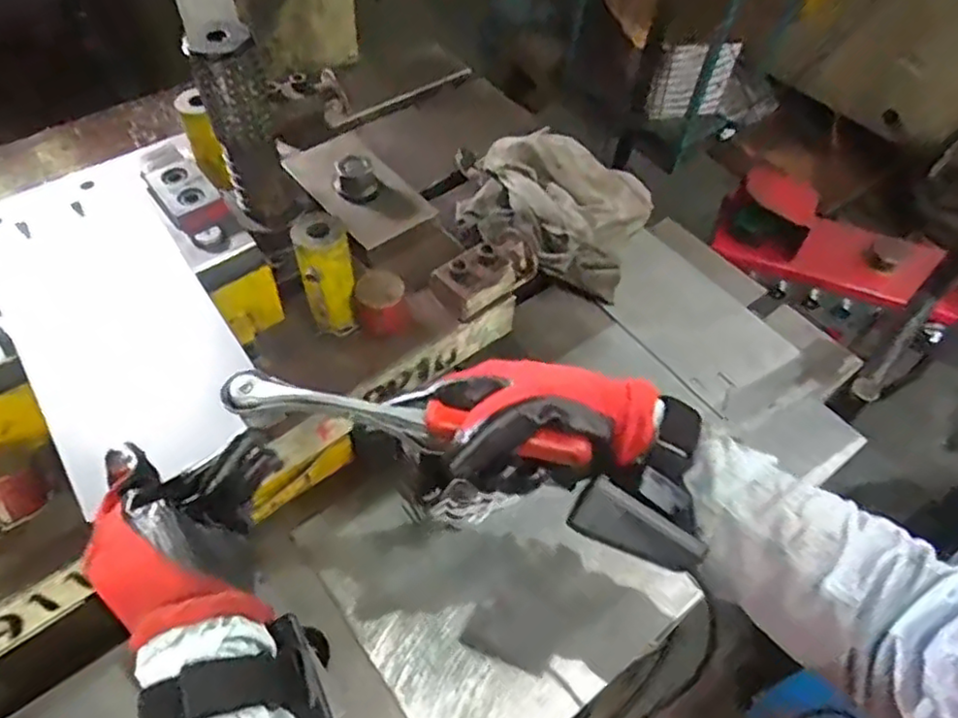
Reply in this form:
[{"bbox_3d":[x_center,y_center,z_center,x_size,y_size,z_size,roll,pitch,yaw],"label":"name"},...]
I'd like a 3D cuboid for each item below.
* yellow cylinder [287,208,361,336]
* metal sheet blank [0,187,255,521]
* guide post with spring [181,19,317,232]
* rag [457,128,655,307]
[{"bbox_3d":[-0.119,-0.065,0.535,0.038,0.102,0.038,-12,55,-10],"label":"yellow cylinder"},{"bbox_3d":[-0.245,-0.022,0.455,0.120,0.007,0.244,-31,61,-22],"label":"metal sheet blank"},{"bbox_3d":[-0.174,-0.170,0.515,0.054,0.157,0.043,-34,61,-23],"label":"guide post with spring"},{"bbox_3d":[0.094,-0.195,0.797,0.226,0.071,0.179,29,58,19],"label":"rag"}]

